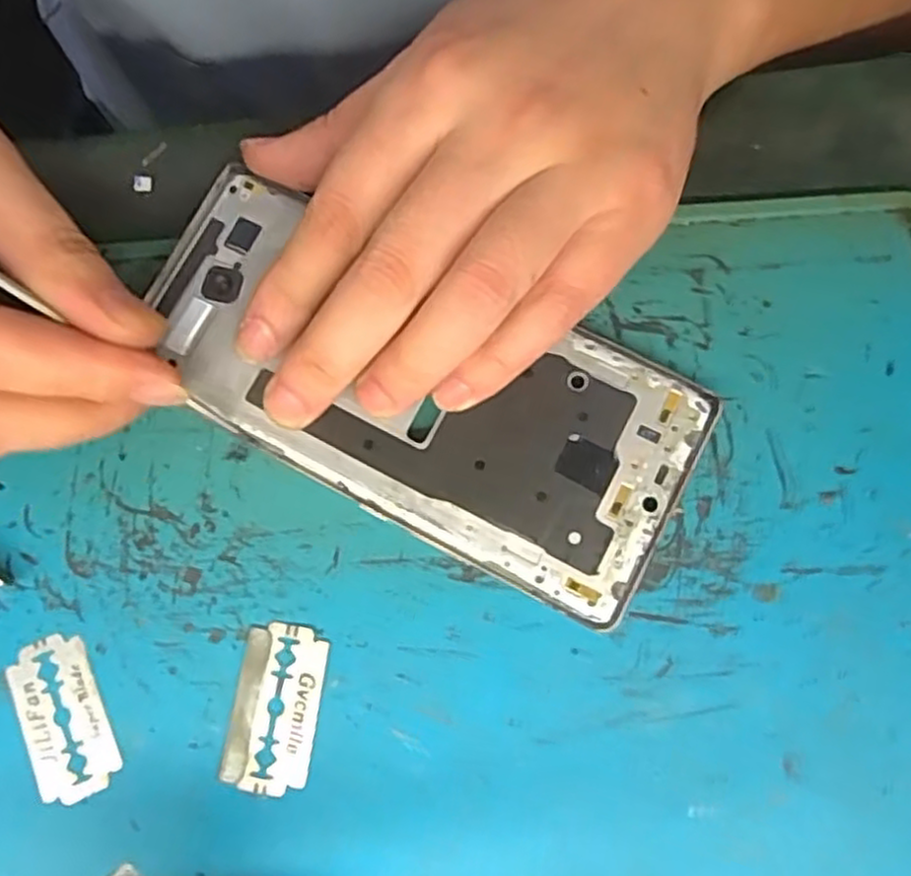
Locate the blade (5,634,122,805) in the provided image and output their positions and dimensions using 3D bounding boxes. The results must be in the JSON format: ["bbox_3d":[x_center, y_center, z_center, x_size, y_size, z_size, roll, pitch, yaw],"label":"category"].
[{"bbox_3d":[-0.106,0.074,0.194,0.022,0.004,0.042,-25,78,-4],"label":"blade"}]

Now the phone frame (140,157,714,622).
[{"bbox_3d":[-0.013,-0.015,0.206,0.157,0.005,0.070,26,80,8],"label":"phone frame"}]

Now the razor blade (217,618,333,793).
[{"bbox_3d":[-0.048,0.071,0.193,0.023,0.004,0.042,9,78,3],"label":"razor blade"}]

